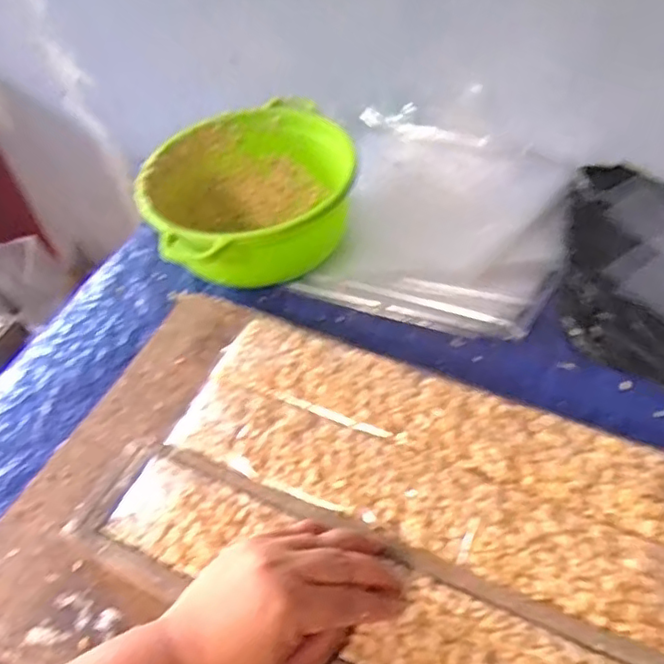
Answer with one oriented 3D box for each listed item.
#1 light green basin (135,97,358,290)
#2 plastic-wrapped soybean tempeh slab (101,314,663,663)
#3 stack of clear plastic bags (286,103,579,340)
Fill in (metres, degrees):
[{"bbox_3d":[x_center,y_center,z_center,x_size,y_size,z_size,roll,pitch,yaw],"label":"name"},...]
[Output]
[{"bbox_3d":[-0.078,-0.133,0.617,0.199,0.085,0.197,-3,51,4],"label":"light green basin"},{"bbox_3d":[0.056,0.126,0.413,0.377,0.037,0.205,18,55,20],"label":"plastic-wrapped soybean tempeh slab"},{"bbox_3d":[0.117,-0.122,0.641,0.240,0.031,0.279,13,53,16],"label":"stack of clear plastic bags"}]

